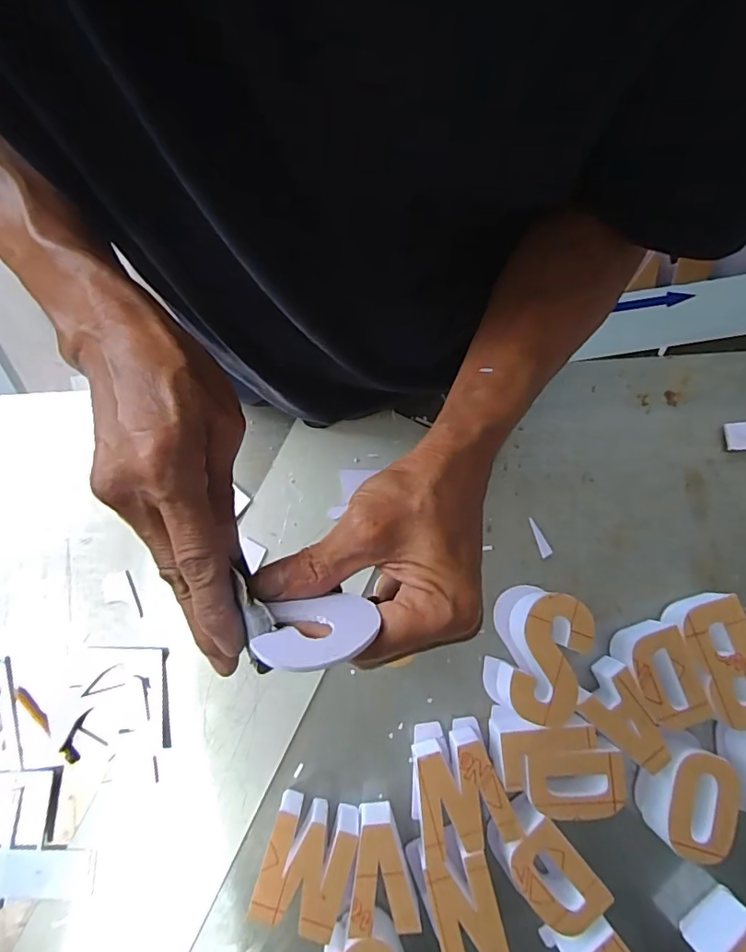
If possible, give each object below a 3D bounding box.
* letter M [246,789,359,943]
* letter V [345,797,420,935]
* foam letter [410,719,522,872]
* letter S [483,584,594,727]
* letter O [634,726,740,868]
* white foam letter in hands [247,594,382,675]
[{"bbox_3d":[-0.057,0.330,0.441,0.071,0.045,0.087,15,80,2],"label":"letter M"},{"bbox_3d":[0.004,0.334,0.442,0.057,0.048,0.086,-9,80,-2],"label":"letter V"},{"bbox_3d":[0.073,0.277,0.451,0.082,0.048,0.103,-11,80,-3],"label":"foam letter"},{"bbox_3d":[0.149,0.161,0.472,0.074,0.049,0.109,14,80,2],"label":"letter S"},{"bbox_3d":[0.275,0.277,0.455,0.062,0.053,0.096,11,80,1],"label":"letter O"},{"bbox_3d":[-0.024,0.065,0.217,0.050,0.044,0.004,-7,114,2],"label":"white foam letter in hands"}]

